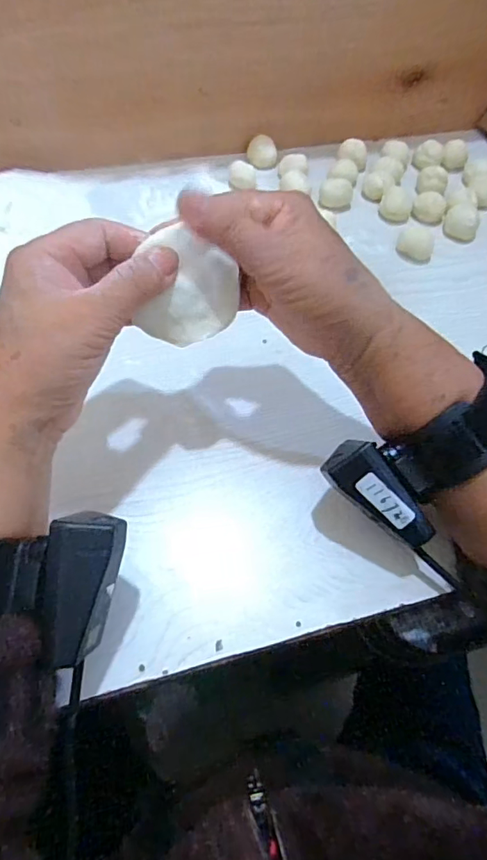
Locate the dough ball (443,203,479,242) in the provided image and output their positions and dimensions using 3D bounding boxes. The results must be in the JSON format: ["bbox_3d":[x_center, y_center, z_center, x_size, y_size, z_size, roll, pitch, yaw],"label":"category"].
[{"bbox_3d":[0.208,-0.197,0.465,0.028,0.023,0.025,14,63,4],"label":"dough ball"}]

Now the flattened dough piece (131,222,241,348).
[{"bbox_3d":[-0.032,-0.076,0.271,0.061,0.007,0.057,-5,109,-15],"label":"flattened dough piece"}]

